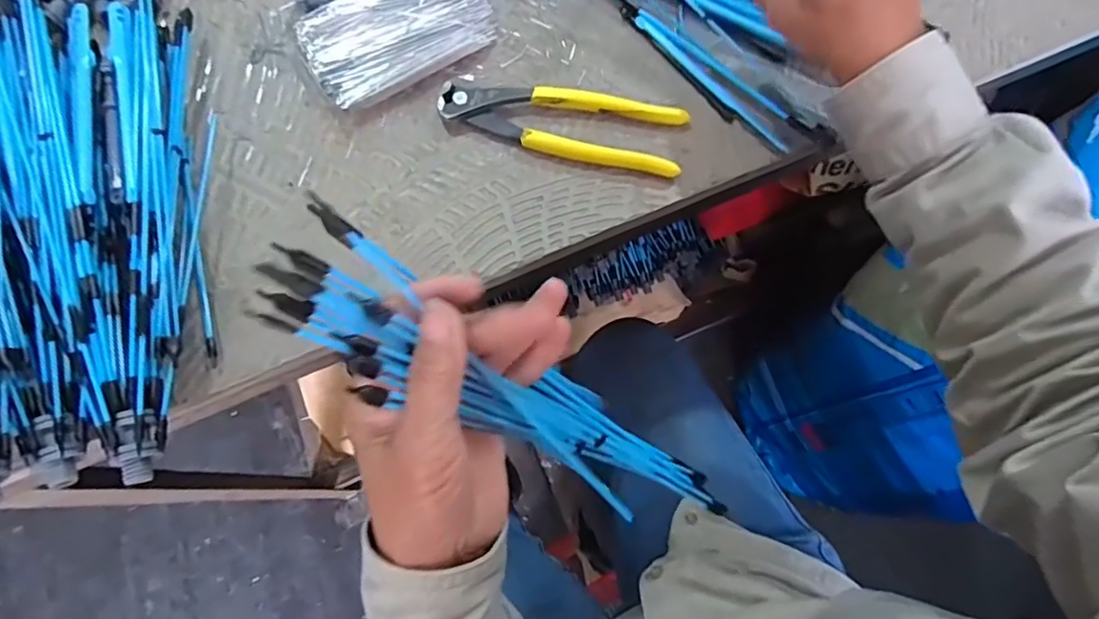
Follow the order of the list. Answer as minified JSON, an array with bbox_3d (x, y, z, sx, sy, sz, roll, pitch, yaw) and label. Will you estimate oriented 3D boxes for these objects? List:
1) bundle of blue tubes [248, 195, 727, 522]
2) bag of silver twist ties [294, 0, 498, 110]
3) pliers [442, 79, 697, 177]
[{"bbox_3d":[-0.004,0.046,0.286,0.268,0.043,0.059,33,74,-35],"label":"bundle of blue tubes"},{"bbox_3d":[-0.110,-0.200,0.423,0.127,0.014,0.080,-31,75,-8],"label":"bag of silver twist ties"},{"bbox_3d":[0.007,-0.125,0.400,0.164,0.013,0.049,9,73,4],"label":"pliers"}]

